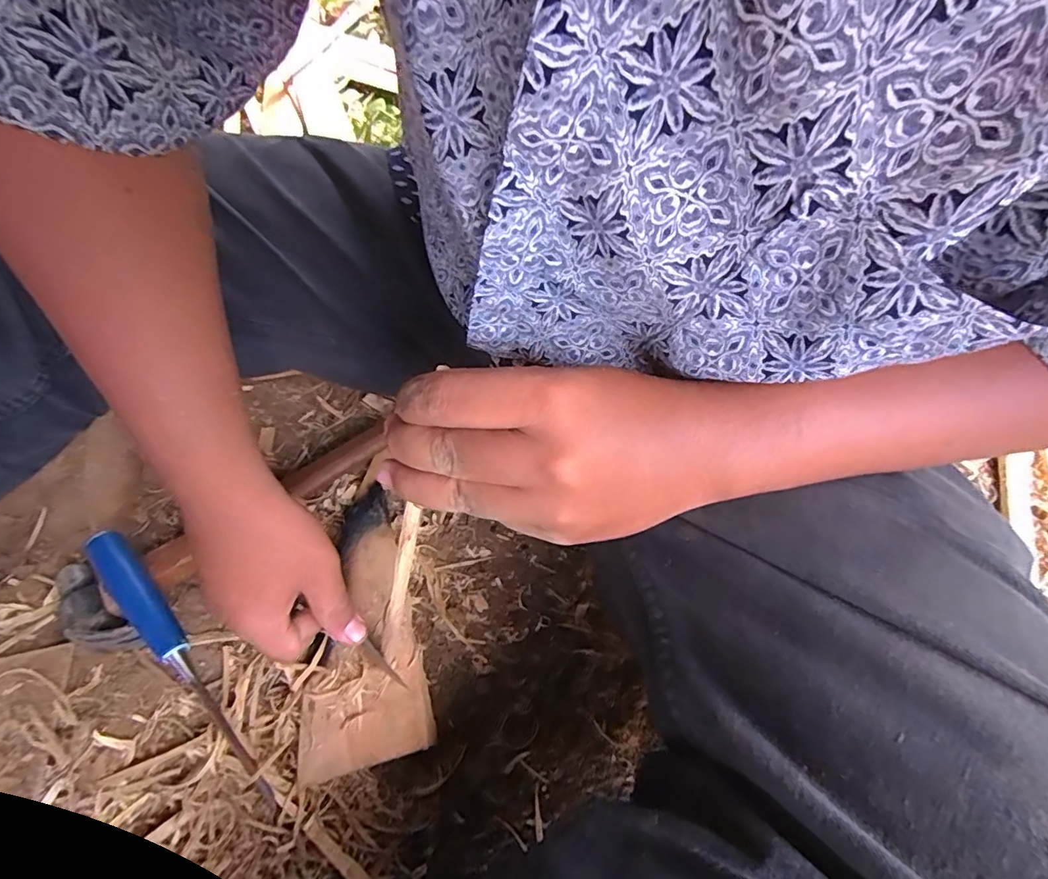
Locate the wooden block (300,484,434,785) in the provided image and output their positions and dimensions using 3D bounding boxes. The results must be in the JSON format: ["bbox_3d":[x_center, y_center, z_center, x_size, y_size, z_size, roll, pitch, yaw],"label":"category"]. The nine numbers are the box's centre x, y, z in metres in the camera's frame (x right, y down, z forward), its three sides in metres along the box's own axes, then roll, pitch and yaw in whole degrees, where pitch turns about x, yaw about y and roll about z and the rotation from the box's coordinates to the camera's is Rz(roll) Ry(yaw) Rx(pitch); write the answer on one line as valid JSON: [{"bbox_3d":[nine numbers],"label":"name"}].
[{"bbox_3d":[-0.118,0.134,0.396,0.081,0.037,0.202,-7,52,-7],"label":"wooden block"}]

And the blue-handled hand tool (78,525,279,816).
[{"bbox_3d":[-0.241,0.155,0.361,0.025,0.025,0.224,-37,78,-27],"label":"blue-handled hand tool"}]

